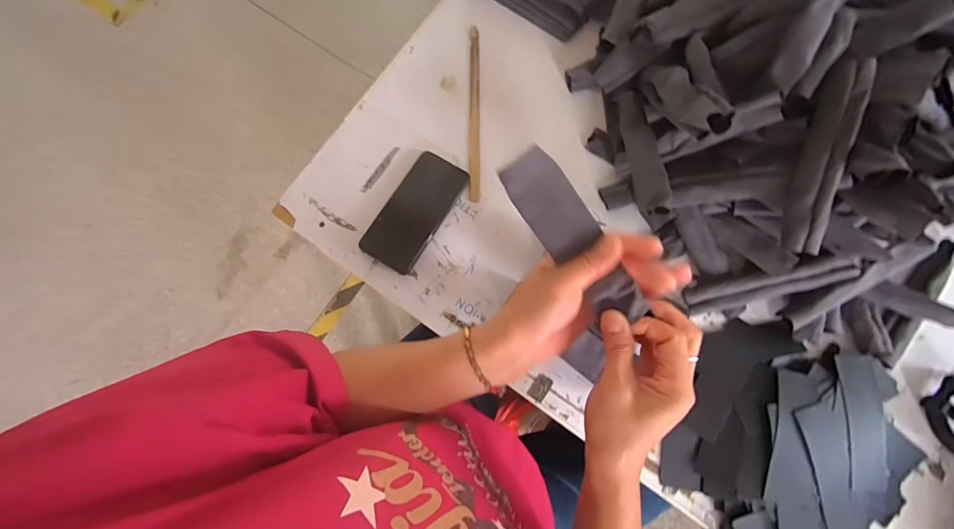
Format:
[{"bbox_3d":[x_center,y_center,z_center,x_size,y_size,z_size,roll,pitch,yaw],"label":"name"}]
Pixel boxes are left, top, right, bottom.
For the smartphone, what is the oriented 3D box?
[{"bbox_3d":[-0.084,-0.073,0.556,0.078,0.008,0.163,31,81,7],"label":"smartphone"}]

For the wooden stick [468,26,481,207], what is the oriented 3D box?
[{"bbox_3d":[-0.003,-0.217,0.583,0.015,0.009,0.263,0,79,1],"label":"wooden stick"}]

